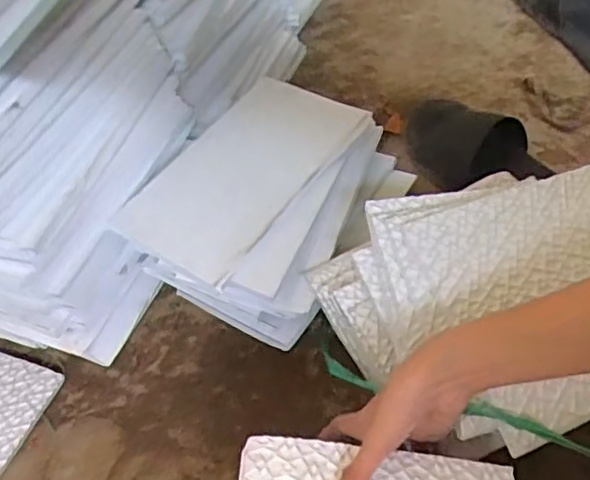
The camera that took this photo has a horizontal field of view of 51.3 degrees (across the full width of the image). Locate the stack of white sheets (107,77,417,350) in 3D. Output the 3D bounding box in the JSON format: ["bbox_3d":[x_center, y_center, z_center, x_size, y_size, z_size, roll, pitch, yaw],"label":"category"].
[{"bbox_3d":[-0.013,-0.038,0.666,0.199,0.122,0.283,25,56,21],"label":"stack of white sheets"}]

